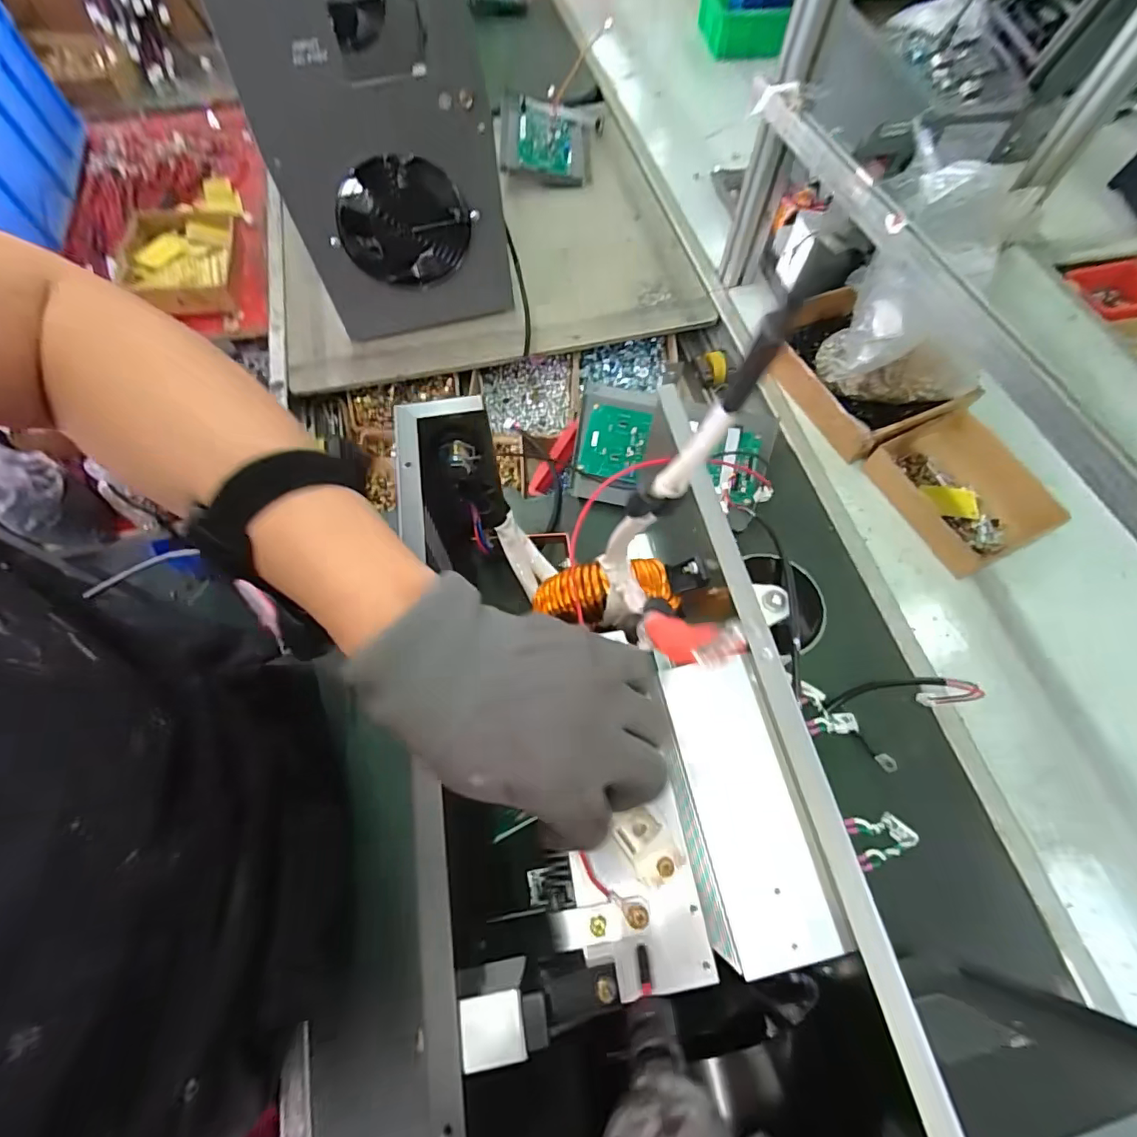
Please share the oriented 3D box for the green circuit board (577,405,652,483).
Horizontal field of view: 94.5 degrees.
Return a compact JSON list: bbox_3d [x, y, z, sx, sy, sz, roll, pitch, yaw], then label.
[{"bbox_3d":[0.054,-0.146,0.614,0.073,0.007,0.086,14,83,12],"label":"green circuit board"}]

